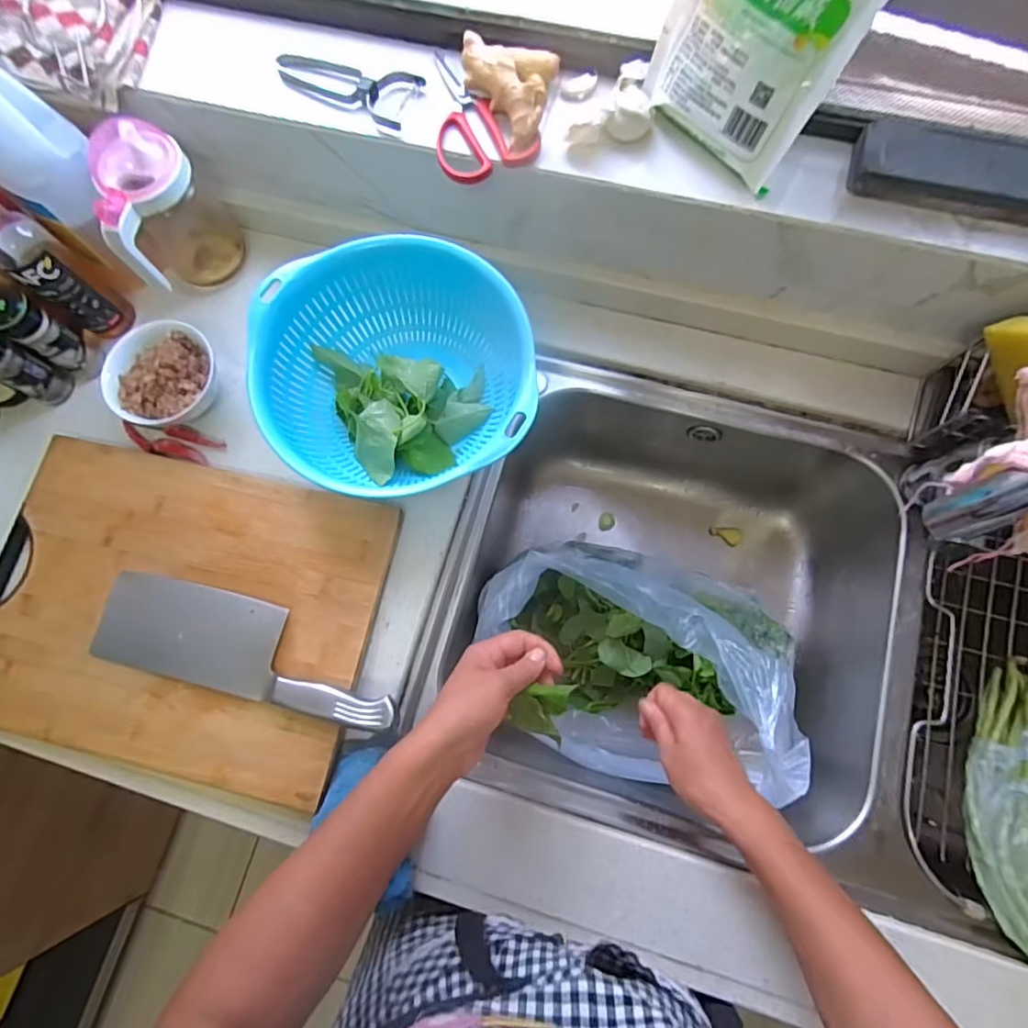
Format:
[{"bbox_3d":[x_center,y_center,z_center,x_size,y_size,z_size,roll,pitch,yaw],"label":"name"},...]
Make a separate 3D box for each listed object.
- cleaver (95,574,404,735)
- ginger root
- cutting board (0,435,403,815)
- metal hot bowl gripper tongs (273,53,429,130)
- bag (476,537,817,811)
[{"bbox_3d":[-0.244,0.121,0.509,0.297,0.038,0.086,12,77,6],"label":"cleaver"},{"bbox_3d":[-0.006,-0.361,0.488,0.079,0.030,0.087,5,76,4],"label":"ginger root"},{"bbox_3d":[-0.321,0.091,0.539,0.382,0.020,0.277,11,77,6],"label":"cutting board"},{"bbox_3d":[-0.154,-0.391,0.519,0.139,0.023,0.055,23,78,8],"label":"metal hot bowl gripper tongs"},{"bbox_3d":[0.136,0.161,0.625,0.334,0.157,0.223,19,80,5],"label":"bag"}]

